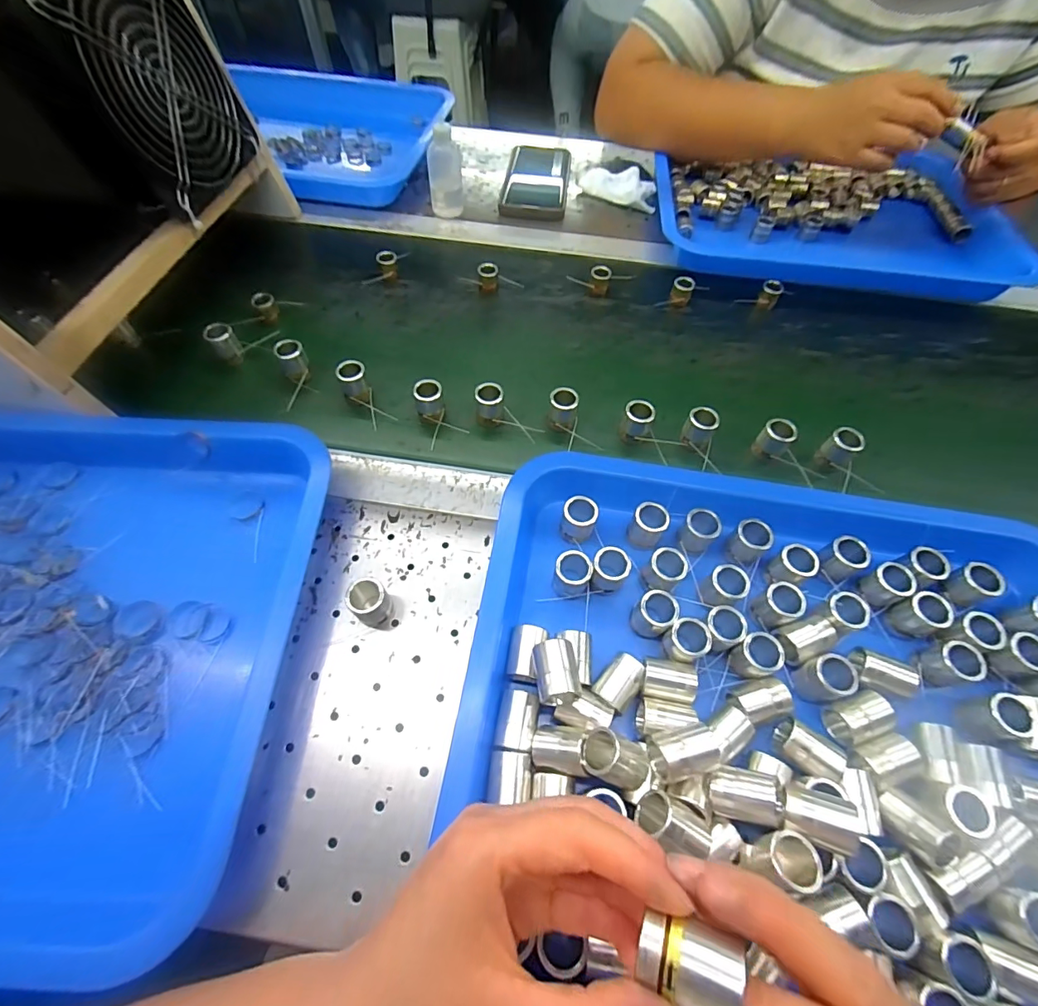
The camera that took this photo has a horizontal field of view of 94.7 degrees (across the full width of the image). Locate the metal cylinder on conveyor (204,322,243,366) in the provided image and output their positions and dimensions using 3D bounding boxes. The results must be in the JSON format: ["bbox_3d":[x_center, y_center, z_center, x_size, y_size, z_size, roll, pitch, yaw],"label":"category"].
[{"bbox_3d":[-0.254,-0.137,0.414,0.021,0.032,0.020,-34,67,-19],"label":"metal cylinder on conveyor"}]

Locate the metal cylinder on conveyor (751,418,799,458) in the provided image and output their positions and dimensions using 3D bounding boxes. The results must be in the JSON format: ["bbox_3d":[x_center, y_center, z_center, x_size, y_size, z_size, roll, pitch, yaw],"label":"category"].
[{"bbox_3d":[0.205,-0.050,0.385,0.018,0.031,0.022,-40,69,-21],"label":"metal cylinder on conveyor"}]

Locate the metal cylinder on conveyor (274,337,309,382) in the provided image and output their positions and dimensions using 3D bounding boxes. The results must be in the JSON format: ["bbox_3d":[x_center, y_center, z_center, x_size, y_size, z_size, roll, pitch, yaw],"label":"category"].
[{"bbox_3d":[-0.190,-0.119,0.405,0.020,0.030,0.023,-25,64,-15],"label":"metal cylinder on conveyor"}]

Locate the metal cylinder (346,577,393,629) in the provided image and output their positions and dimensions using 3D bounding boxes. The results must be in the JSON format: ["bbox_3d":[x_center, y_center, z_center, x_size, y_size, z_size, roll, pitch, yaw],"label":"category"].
[{"bbox_3d":[-0.092,0.063,0.299,0.022,0.034,0.021,1,61,-2],"label":"metal cylinder"}]

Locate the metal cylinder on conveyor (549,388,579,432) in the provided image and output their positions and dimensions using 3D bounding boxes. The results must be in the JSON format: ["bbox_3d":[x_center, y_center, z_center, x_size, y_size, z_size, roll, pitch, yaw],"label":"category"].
[{"bbox_3d":[0.036,-0.076,0.391,0.022,0.032,0.019,16,61,7],"label":"metal cylinder on conveyor"}]

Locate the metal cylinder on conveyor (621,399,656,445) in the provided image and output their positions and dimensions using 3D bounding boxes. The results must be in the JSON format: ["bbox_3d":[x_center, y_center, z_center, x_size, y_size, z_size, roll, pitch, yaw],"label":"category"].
[{"bbox_3d":[0.096,-0.065,0.390,0.023,0.033,0.021,20,62,9],"label":"metal cylinder on conveyor"}]

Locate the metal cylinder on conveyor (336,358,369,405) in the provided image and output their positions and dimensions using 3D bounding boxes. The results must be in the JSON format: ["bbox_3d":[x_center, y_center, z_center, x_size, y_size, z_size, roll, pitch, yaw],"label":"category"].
[{"bbox_3d":[-0.137,-0.101,0.397,0.021,0.029,0.026,-20,63,-13],"label":"metal cylinder on conveyor"}]

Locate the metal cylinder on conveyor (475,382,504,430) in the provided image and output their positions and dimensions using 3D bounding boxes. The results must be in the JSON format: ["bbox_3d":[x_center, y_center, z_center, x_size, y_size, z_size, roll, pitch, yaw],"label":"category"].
[{"bbox_3d":[-0.024,-0.079,0.391,0.022,0.035,0.018,9,61,3],"label":"metal cylinder on conveyor"}]

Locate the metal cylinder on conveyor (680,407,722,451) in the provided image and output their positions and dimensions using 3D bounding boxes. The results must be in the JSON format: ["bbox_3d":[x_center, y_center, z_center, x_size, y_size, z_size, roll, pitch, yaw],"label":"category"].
[{"bbox_3d":[0.146,-0.059,0.388,0.023,0.032,0.021,24,63,11],"label":"metal cylinder on conveyor"}]

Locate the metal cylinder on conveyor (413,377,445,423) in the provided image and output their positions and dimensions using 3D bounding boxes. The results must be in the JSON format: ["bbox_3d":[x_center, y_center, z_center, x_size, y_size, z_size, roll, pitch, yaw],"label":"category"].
[{"bbox_3d":[-0.073,-0.083,0.393,0.022,0.032,0.022,-11,62,-8],"label":"metal cylinder on conveyor"}]

